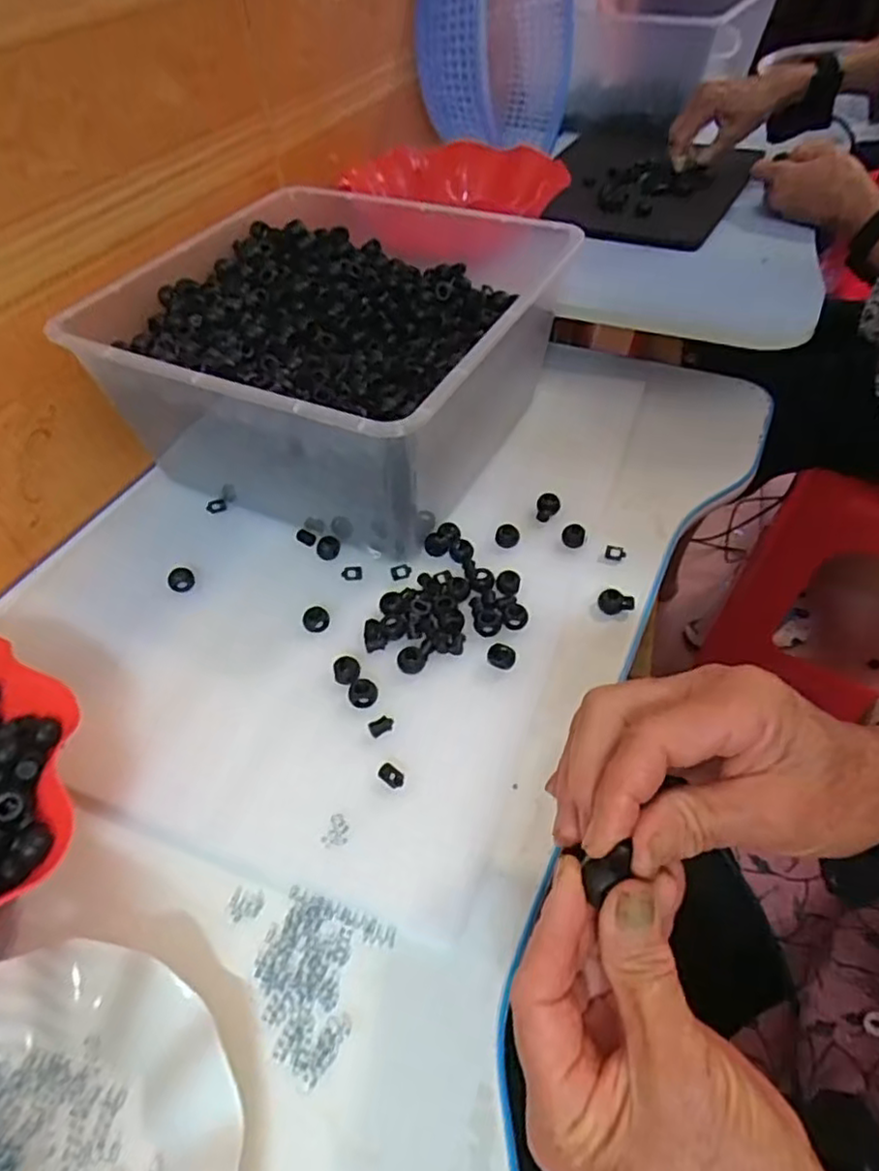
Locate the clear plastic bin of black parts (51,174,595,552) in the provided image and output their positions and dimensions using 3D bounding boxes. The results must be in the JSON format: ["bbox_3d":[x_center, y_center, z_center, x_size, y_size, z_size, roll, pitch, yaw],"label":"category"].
[{"bbox_3d":[-0.068,-0.209,0.567,0.307,0.143,0.366,19,53,19],"label":"clear plastic bin of black parts"}]

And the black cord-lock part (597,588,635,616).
[{"bbox_3d":[0.123,0.013,0.463,0.024,0.011,0.017,18,52,18],"label":"black cord-lock part"}]

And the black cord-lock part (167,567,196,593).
[{"bbox_3d":[-0.188,-0.004,0.482,0.018,0.015,0.015,-23,52,-16],"label":"black cord-lock part"}]

